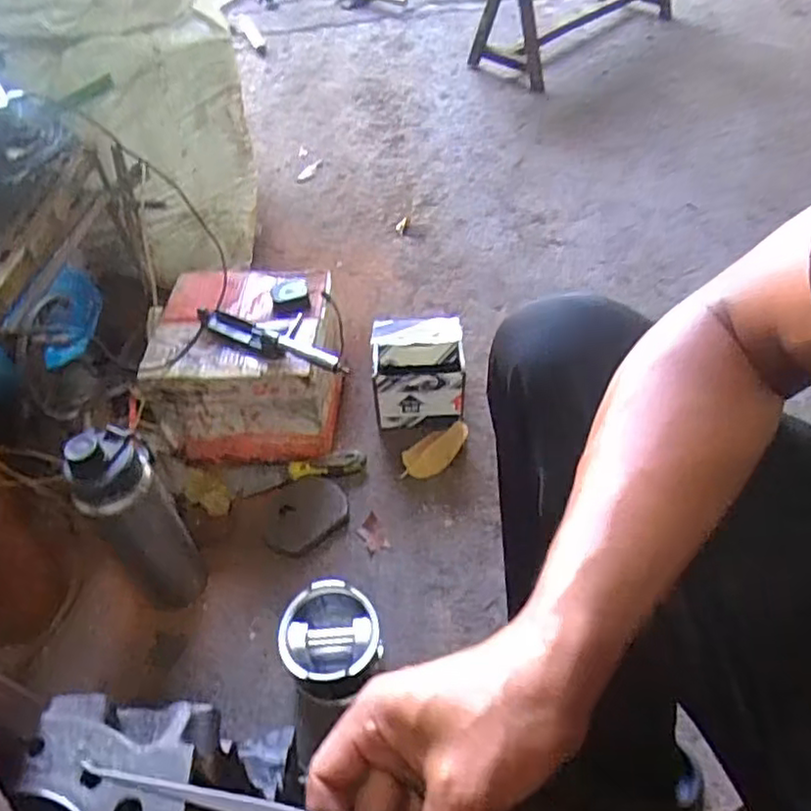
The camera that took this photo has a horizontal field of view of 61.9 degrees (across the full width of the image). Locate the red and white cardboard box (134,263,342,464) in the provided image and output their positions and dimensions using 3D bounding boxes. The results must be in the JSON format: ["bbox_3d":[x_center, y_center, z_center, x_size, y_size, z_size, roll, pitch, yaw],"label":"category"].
[{"bbox_3d":[-0.208,-0.068,0.936,0.233,0.192,0.232,-1,48,3],"label":"red and white cardboard box"}]

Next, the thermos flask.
[{"bbox_3d":[-0.283,0.120,0.719,0.076,0.260,0.077,-31,53,-22],"label":"thermos flask"}]

